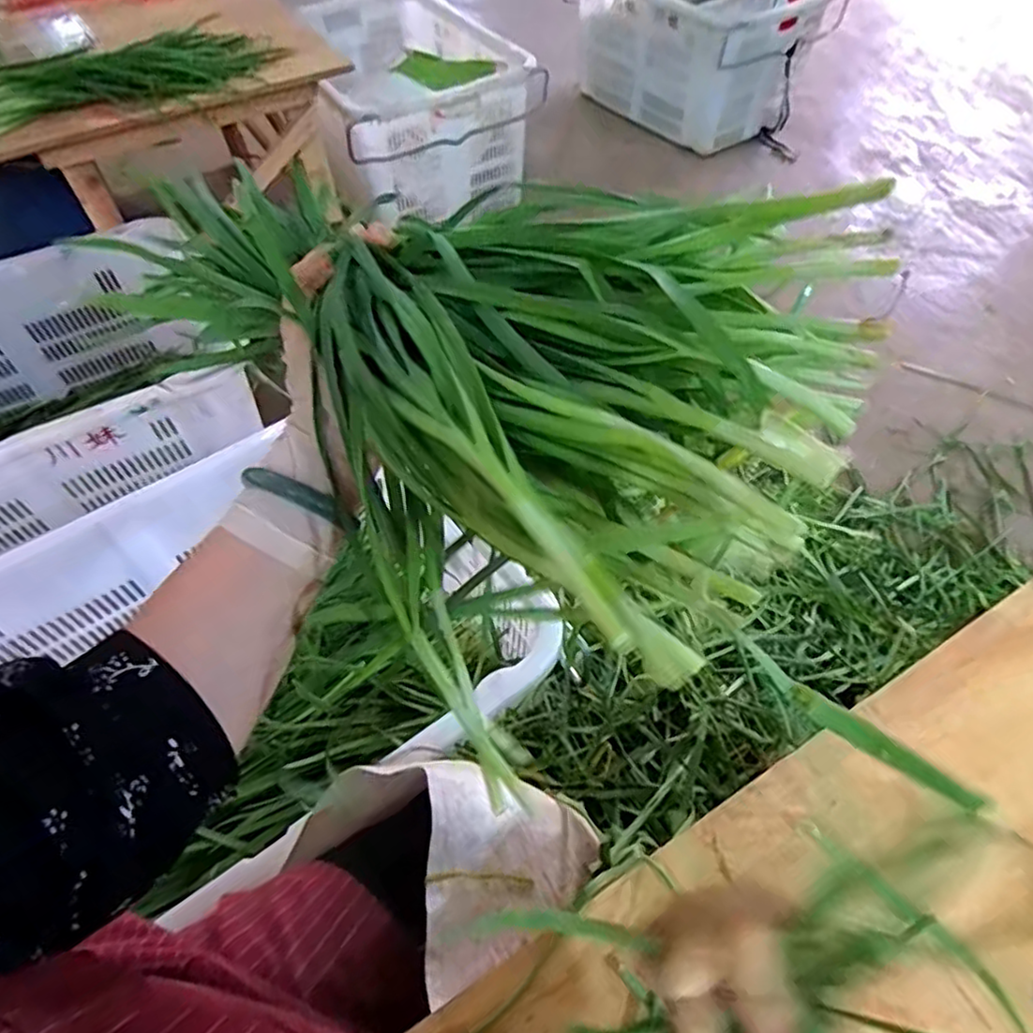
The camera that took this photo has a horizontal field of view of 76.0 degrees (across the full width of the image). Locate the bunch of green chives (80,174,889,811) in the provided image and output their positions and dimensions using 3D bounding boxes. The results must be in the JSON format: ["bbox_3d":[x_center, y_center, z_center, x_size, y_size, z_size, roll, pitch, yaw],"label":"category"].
[{"bbox_3d":[-0.045,-0.094,0.315,0.177,0.143,0.389,-32,58,-22],"label":"bunch of green chives"}]

